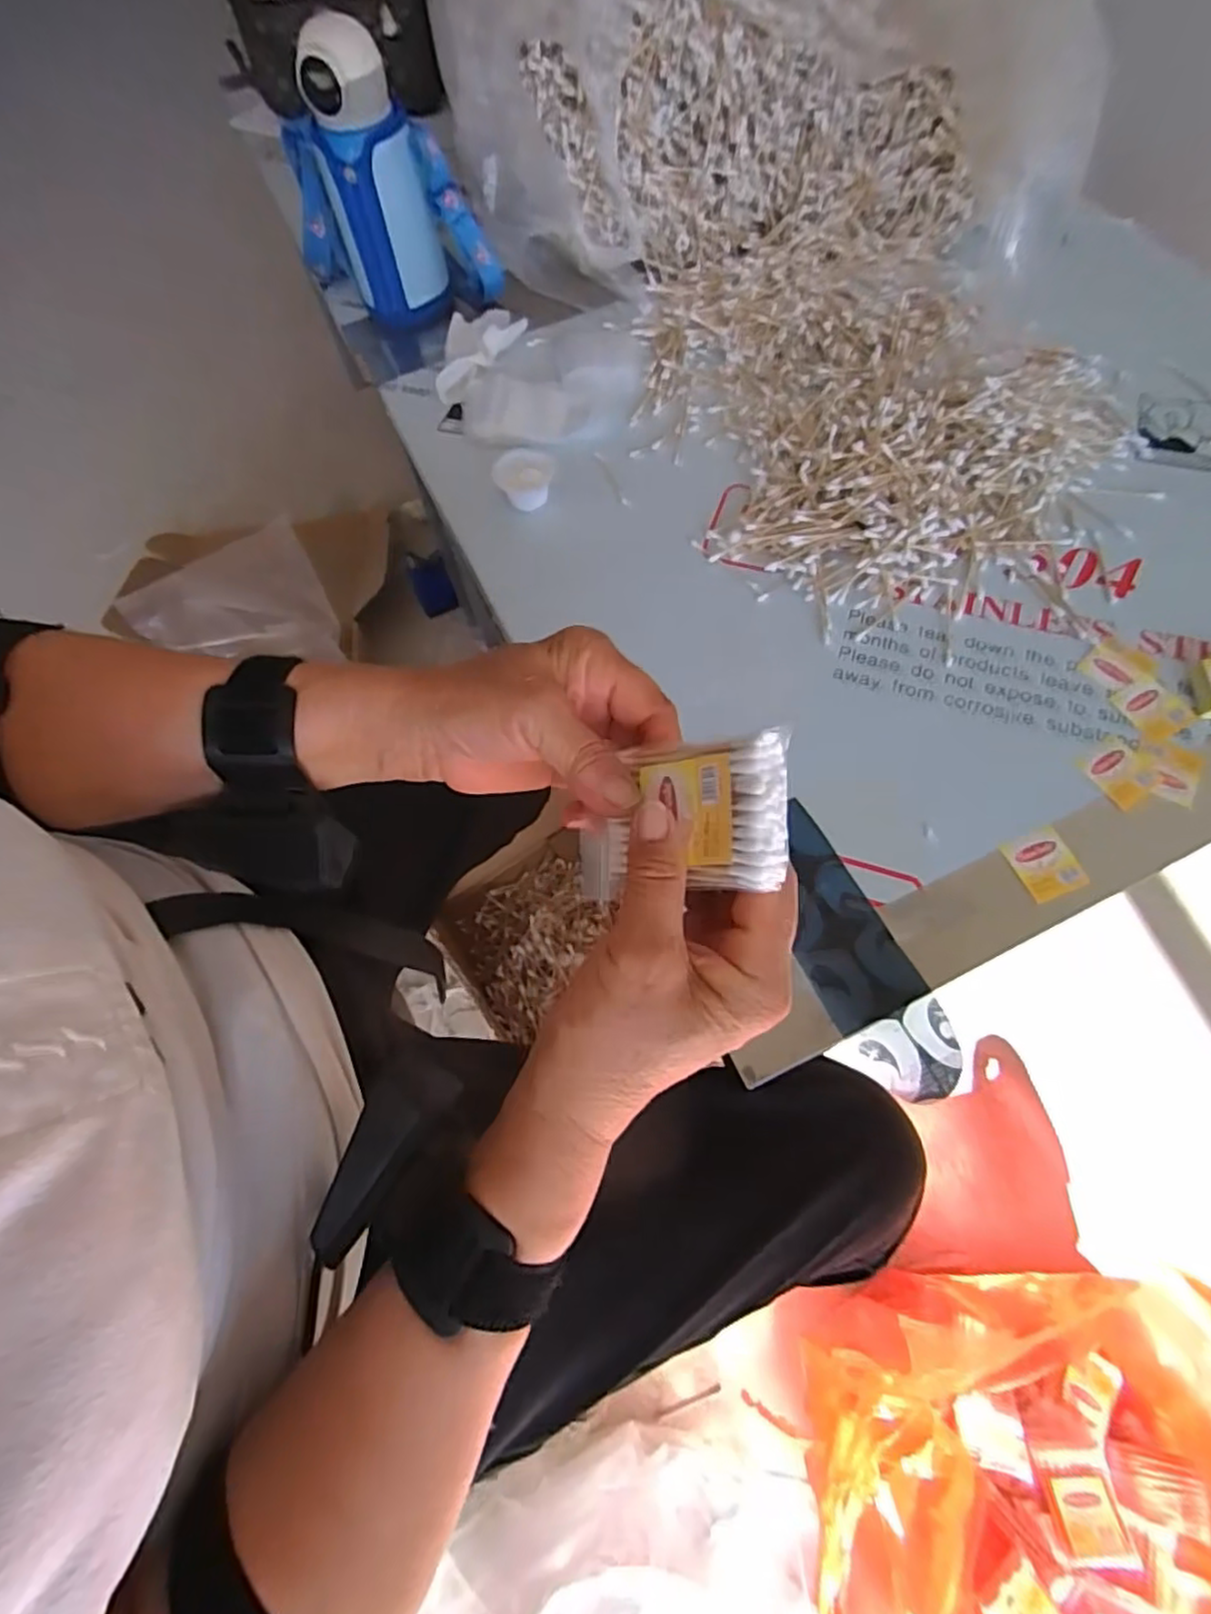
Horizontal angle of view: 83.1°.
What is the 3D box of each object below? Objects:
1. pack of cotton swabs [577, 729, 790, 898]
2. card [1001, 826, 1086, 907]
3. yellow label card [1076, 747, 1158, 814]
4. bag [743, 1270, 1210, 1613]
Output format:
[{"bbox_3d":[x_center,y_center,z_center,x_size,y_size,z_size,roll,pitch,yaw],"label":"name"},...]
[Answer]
[{"bbox_3d":[0.027,0.005,0.263,0.087,0.015,0.057,-7,80,43],"label":"pack of cotton swabs"},{"bbox_3d":[0.280,0.036,0.434,0.038,0.004,0.041,-19,65,-5],"label":"card"},{"bbox_3d":[0.344,-0.020,0.456,0.040,0.004,0.042,-19,63,-5],"label":"yellow label card"},{"bbox_3d":[0.364,0.579,0.565,0.389,0.223,0.295,-5,64,1],"label":"bag"}]

